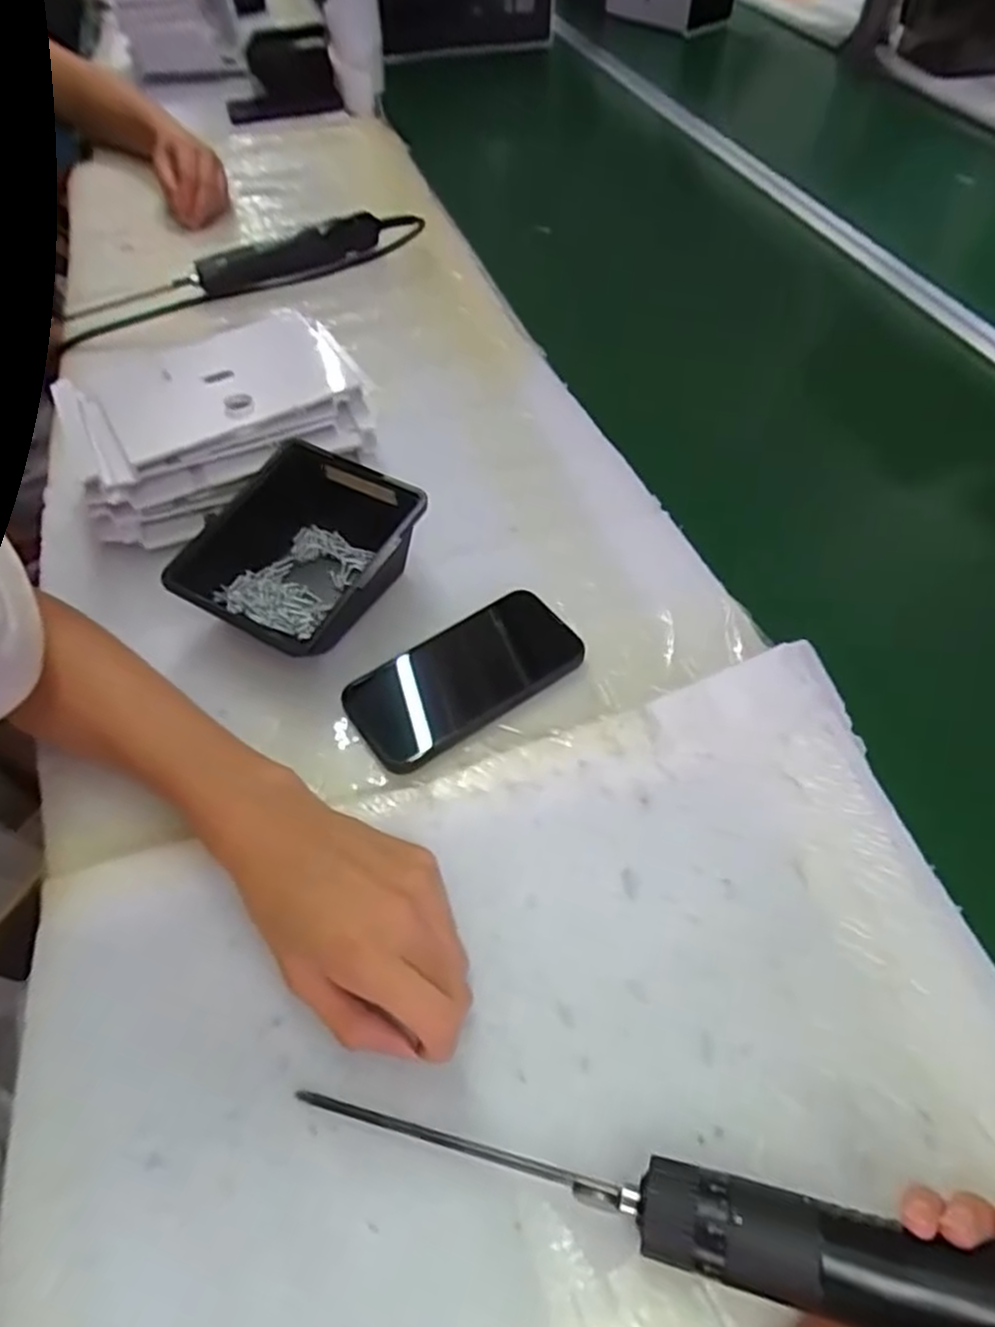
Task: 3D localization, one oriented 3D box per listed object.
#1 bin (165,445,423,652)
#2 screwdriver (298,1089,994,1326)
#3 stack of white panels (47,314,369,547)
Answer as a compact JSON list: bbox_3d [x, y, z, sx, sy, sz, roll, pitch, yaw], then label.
[{"bbox_3d":[-0.135,-0.071,0.487,0.137,0.070,0.134,22,57,16],"label":"bin"},{"bbox_3d":[0.084,0.215,0.278,0.338,0.033,0.034,4,54,19],"label":"screwdriver"},{"bbox_3d":[-0.204,-0.179,0.538,0.206,0.076,0.130,-20,56,-14],"label":"stack of white panels"}]

